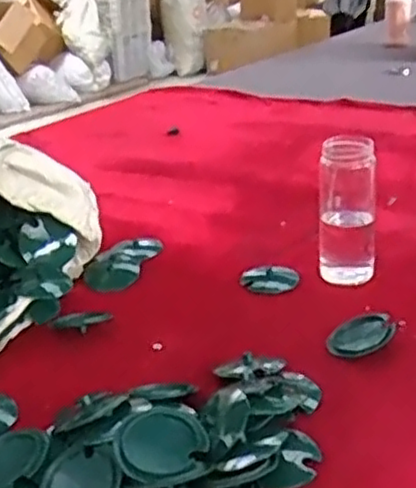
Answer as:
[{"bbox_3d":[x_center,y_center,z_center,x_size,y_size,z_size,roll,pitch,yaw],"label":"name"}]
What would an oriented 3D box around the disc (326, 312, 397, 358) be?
[{"bbox_3d":[0.169,0.101,0.763,0.075,0.009,0.067,-18,25,14],"label":"disc"}]

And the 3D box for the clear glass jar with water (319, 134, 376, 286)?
[{"bbox_3d":[0.182,-0.049,0.894,0.074,0.175,0.078,1,25,9],"label":"clear glass jar with water"}]

